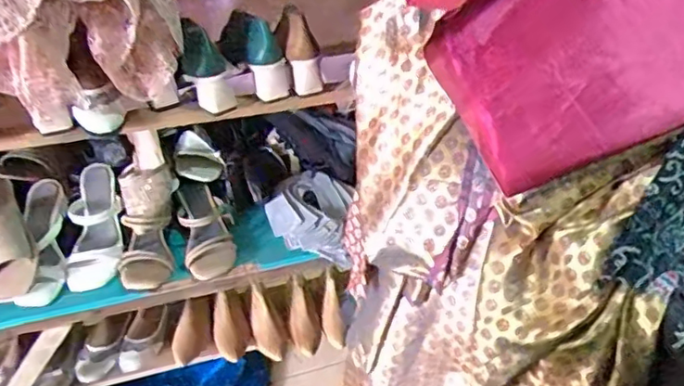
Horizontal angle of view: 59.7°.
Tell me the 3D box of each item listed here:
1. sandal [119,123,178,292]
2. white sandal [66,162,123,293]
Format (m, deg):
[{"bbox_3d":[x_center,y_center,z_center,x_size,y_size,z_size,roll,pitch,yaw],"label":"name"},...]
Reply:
[{"bbox_3d":[-0.338,0.030,1.032,0.094,0.081,0.268,-3,78,-5],"label":"sandal"},{"bbox_3d":[-0.425,0.049,1.026,0.091,0.056,0.229,-4,68,-6],"label":"white sandal"}]

